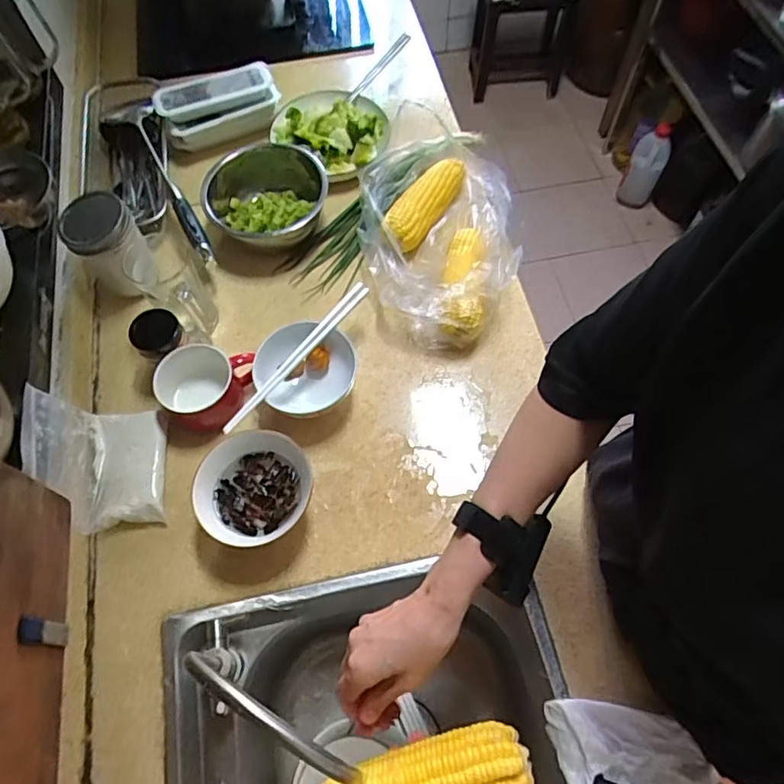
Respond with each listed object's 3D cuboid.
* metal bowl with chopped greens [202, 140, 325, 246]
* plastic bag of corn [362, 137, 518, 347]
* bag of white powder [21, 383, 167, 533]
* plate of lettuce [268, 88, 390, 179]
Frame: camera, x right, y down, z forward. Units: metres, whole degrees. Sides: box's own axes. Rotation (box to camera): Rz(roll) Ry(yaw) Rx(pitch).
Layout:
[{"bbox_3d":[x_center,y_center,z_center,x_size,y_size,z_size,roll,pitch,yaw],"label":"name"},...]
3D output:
[{"bbox_3d":[-0.175,-0.267,0.799,0.163,0.073,0.149,0,64,1],"label":"metal bowl with chopped greens"},{"bbox_3d":[0.056,-0.236,0.759,0.194,0.114,0.335,-1,64,0],"label":"plastic bag of corn"},{"bbox_3d":[-0.322,0.071,0.630,0.111,0.107,0.136,-7,64,-2],"label":"bag of white powder"},{"bbox_3d":[-0.093,-0.412,0.854,0.142,0.041,0.172,-41,70,-17],"label":"plate of lettuce"}]

